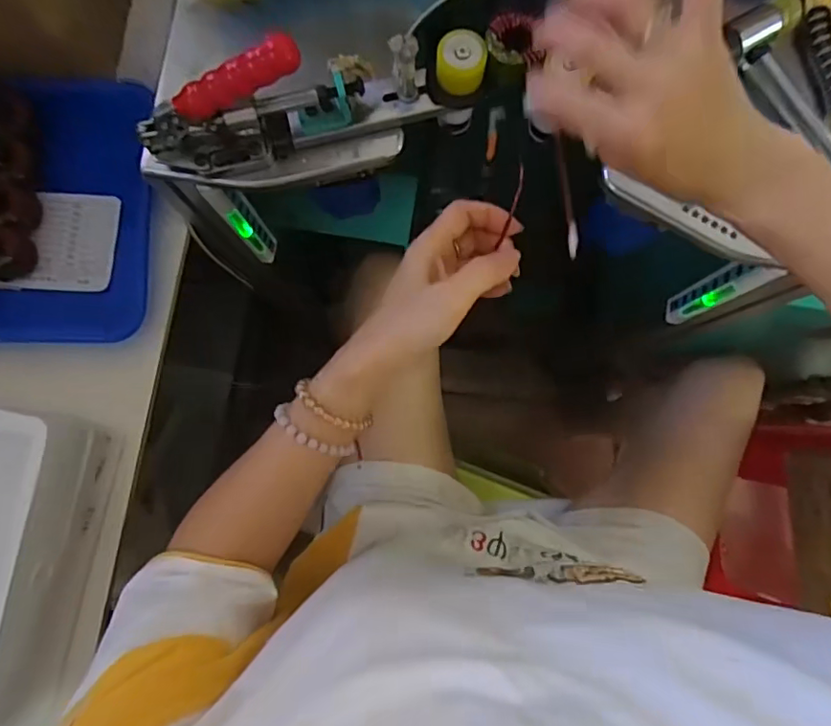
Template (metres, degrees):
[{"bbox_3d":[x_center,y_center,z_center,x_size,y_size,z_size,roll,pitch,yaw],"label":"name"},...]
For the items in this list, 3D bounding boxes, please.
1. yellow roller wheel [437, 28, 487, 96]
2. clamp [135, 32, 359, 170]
[{"bbox_3d":[0.033,-0.216,0.387,0.034,0.028,0.030,-2,83,0],"label":"yellow roller wheel"},{"bbox_3d":[-0.116,-0.171,0.367,0.150,0.086,0.029,-15,83,-2],"label":"clamp"}]

